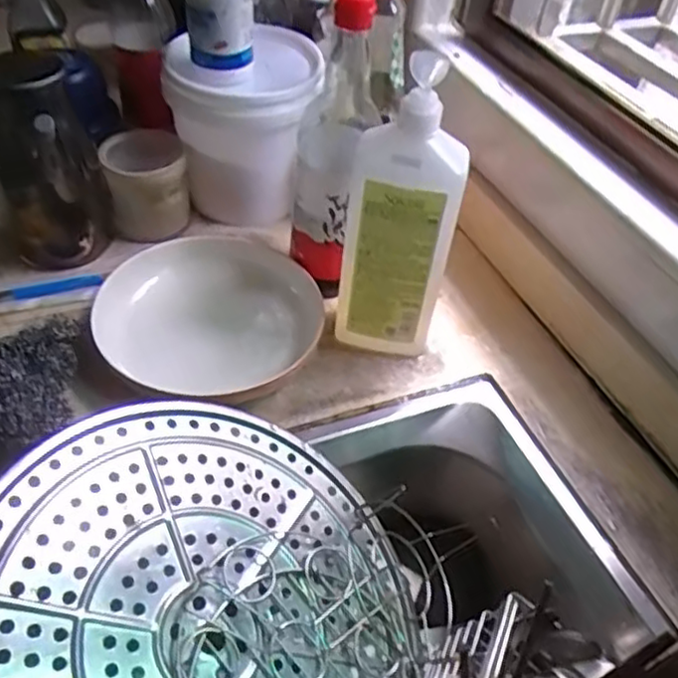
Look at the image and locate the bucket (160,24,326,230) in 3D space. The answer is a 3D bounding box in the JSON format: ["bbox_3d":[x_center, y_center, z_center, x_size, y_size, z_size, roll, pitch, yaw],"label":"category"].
[{"bbox_3d":[-0.098,-0.220,0.736,0.145,0.184,0.139,3,46,-3],"label":"bucket"}]

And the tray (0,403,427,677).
[{"bbox_3d":[-0.085,0.193,0.444,0.312,0.011,0.313,6,55,-33],"label":"tray"}]

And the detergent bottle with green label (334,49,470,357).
[{"bbox_3d":[0.050,-0.092,0.563,0.086,0.271,0.052,8,46,2],"label":"detergent bottle with green label"}]

